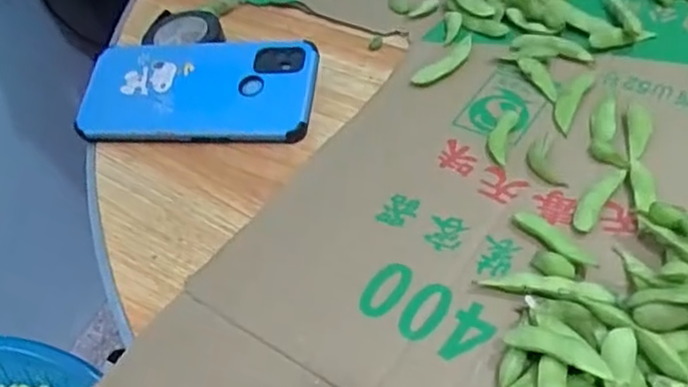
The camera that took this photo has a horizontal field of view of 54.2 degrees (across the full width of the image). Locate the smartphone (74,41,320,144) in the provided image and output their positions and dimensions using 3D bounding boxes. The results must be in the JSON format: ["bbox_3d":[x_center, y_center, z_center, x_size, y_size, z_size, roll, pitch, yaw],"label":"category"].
[{"bbox_3d":[-0.101,-0.071,0.463,0.160,0.008,0.075,1,71,10],"label":"smartphone"}]

